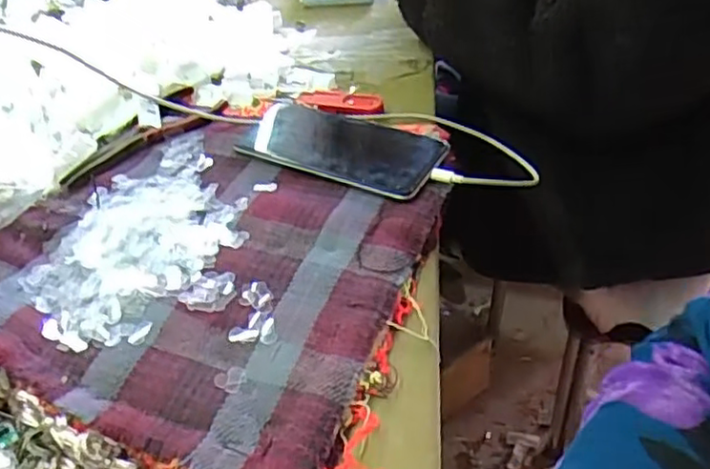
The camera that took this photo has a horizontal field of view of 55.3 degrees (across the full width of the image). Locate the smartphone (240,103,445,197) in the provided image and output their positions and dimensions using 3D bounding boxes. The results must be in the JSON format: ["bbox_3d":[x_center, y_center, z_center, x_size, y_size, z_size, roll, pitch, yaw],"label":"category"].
[{"bbox_3d":[-0.012,-0.076,0.546,0.170,0.013,0.087,20,47,26],"label":"smartphone"}]

